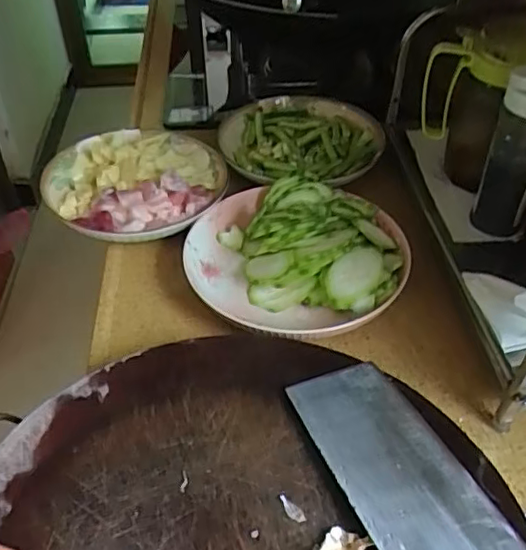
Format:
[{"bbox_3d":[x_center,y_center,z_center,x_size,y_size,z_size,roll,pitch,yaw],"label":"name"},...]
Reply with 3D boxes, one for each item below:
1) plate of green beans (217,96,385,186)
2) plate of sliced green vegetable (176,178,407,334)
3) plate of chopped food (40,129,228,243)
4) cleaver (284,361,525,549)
[{"bbox_3d":[0.050,-0.160,0.711,0.190,0.037,0.200,0,43,0],"label":"plate of green beans"},{"bbox_3d":[0.029,-0.018,0.568,0.197,0.059,0.185,0,43,0],"label":"plate of sliced green vegetable"},{"bbox_3d":[-0.137,-0.098,0.654,0.189,0.052,0.172,0,43,0],"label":"plate of chopped food"},{"bbox_3d":[0.112,0.160,0.345,0.078,0.025,0.291,-17,45,-18],"label":"cleaver"}]

